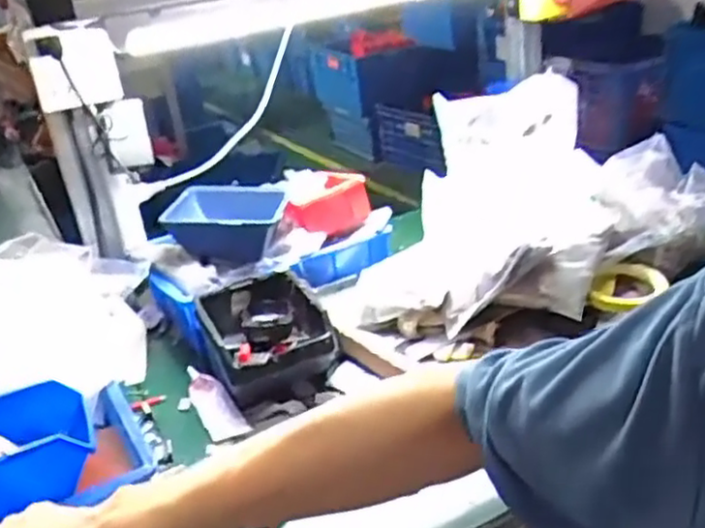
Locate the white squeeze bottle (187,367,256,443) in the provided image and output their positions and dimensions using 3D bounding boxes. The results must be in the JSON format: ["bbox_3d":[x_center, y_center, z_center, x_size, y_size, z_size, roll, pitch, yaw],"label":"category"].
[{"bbox_3d":[-0.150,0.148,0.764,0.034,0.025,0.126,-21,29,-26],"label":"white squeeze bottle"}]

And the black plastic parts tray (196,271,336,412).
[{"bbox_3d":[-0.093,0.088,0.795,0.124,0.091,0.143,-17,27,-18],"label":"black plastic parts tray"}]

